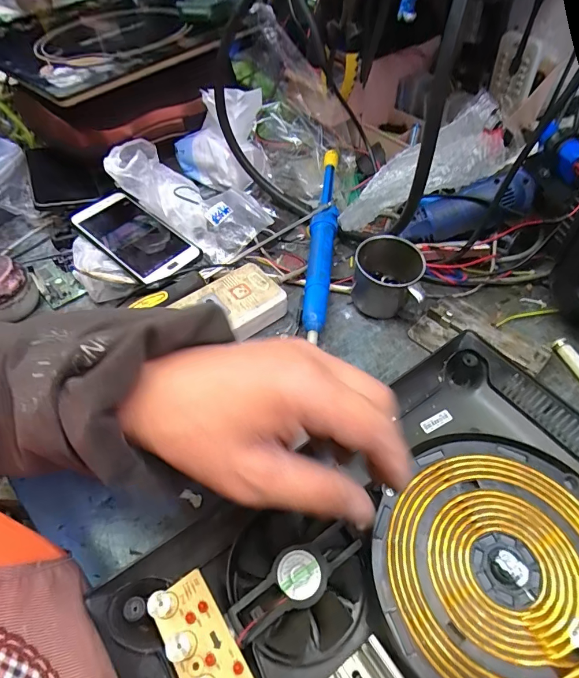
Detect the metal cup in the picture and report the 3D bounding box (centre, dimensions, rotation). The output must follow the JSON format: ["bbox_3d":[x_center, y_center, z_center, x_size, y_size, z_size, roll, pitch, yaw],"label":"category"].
[{"bbox_3d":[0.105,-0.068,0.438,0.069,0.060,0.079,2,52,3],"label":"metal cup"}]

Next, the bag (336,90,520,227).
[{"bbox_3d":[0.152,-0.188,0.452,0.219,0.070,0.065,-28,54,5],"label":"bag"}]

